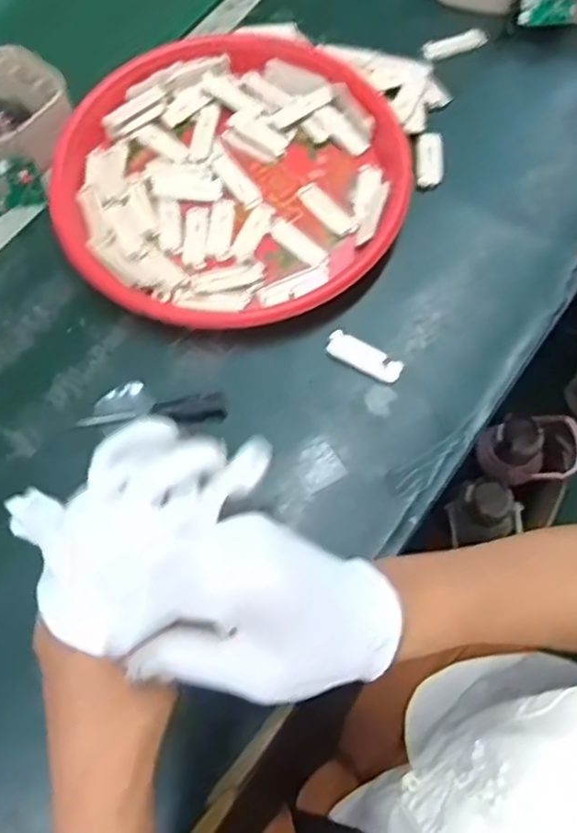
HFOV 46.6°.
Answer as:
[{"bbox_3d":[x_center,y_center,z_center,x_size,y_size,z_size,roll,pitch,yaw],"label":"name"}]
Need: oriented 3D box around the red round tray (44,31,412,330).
[{"bbox_3d":[-0.054,-0.207,0.573,0.282,0.031,0.278,-1,68,1],"label":"red round tray"}]

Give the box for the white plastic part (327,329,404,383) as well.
[{"bbox_3d":[0.057,-0.044,0.510,0.060,0.005,0.023,31,73,14],"label":"white plastic part"}]

